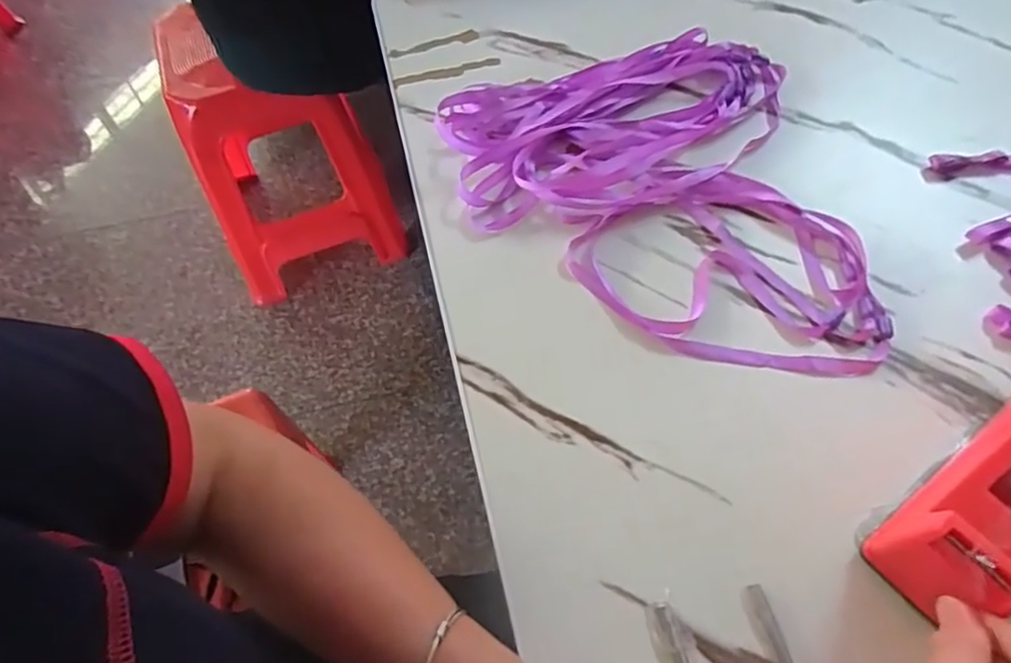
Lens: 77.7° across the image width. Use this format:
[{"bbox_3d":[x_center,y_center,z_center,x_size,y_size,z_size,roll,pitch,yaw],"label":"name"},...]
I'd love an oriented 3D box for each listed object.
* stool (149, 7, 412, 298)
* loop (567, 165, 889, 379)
[{"bbox_3d":[-0.451,-0.382,1.281,0.340,0.455,0.385,-19,59,-8],"label":"stool"},{"bbox_3d":[0.158,-0.040,0.432,0.200,0.013,0.153,39,68,24],"label":"loop"}]

